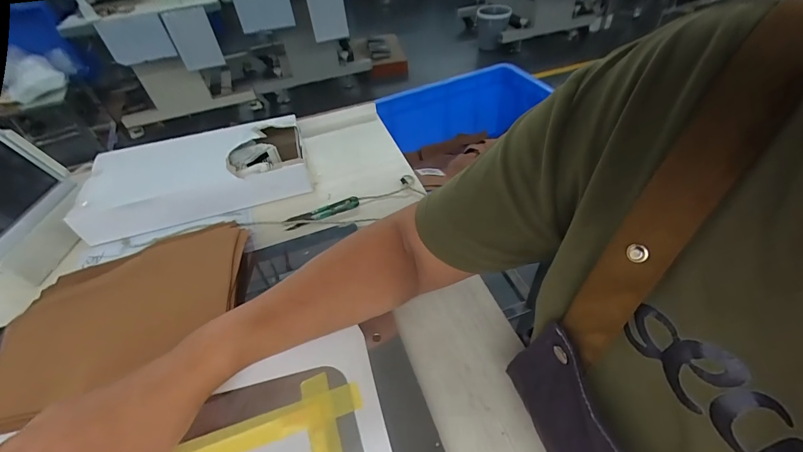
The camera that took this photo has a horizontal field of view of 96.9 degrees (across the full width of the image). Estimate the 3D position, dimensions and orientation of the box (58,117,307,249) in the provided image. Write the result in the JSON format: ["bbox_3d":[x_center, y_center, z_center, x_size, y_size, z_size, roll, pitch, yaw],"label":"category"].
[{"bbox_3d":[-0.300,-0.081,0.528,0.313,0.050,0.164,-16,47,-16],"label":"box"}]

